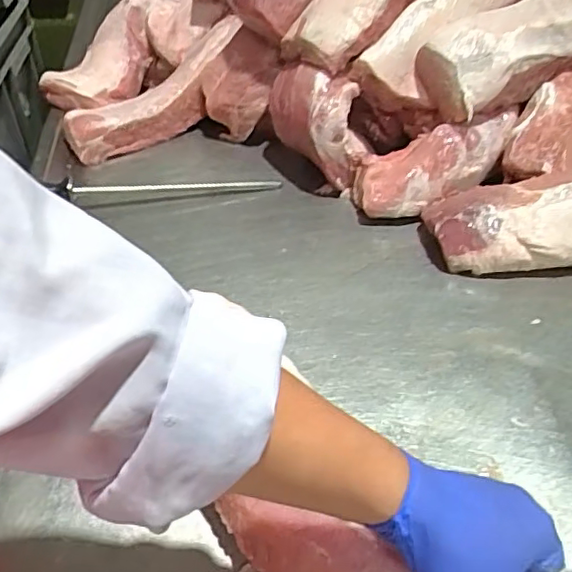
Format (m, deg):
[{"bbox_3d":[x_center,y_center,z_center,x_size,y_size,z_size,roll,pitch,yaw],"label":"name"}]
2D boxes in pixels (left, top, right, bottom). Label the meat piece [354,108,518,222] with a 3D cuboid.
[{"bbox_3d":[0.211,-0.177,0.844,0.250,0.061,0.109,-26,44,0],"label":"meat piece"}]

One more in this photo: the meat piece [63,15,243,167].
[{"bbox_3d":[-0.212,-0.320,1.028,0.114,0.097,0.362,29,63,30],"label":"meat piece"}]

